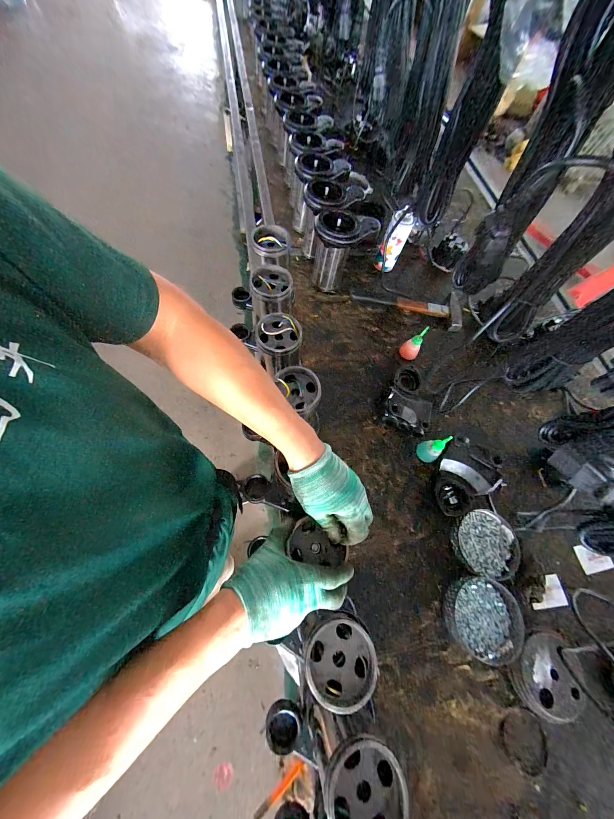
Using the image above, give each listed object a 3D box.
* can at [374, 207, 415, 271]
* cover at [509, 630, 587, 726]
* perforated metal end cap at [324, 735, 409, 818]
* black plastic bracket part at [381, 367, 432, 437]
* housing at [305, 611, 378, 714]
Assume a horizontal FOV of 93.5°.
[{"bbox_3d":[0.262,-0.505,0.874,0.071,0.169,0.054,24,66,6],"label":"can"},{"bbox_3d":[0.432,0.485,0.518,0.121,0.028,0.123,1,67,-1],"label":"cover"},{"bbox_3d":[0.066,0.428,0.316,0.087,0.028,0.090,3,65,-7],"label":"perforated metal end cap"},{"bbox_3d":[0.255,-0.029,0.705,0.122,0.059,0.182,27,67,8],"label":"black plastic bracket part"},{"bbox_3d":[0.042,0.314,0.366,0.086,0.032,0.089,3,65,-7],"label":"housing"}]

